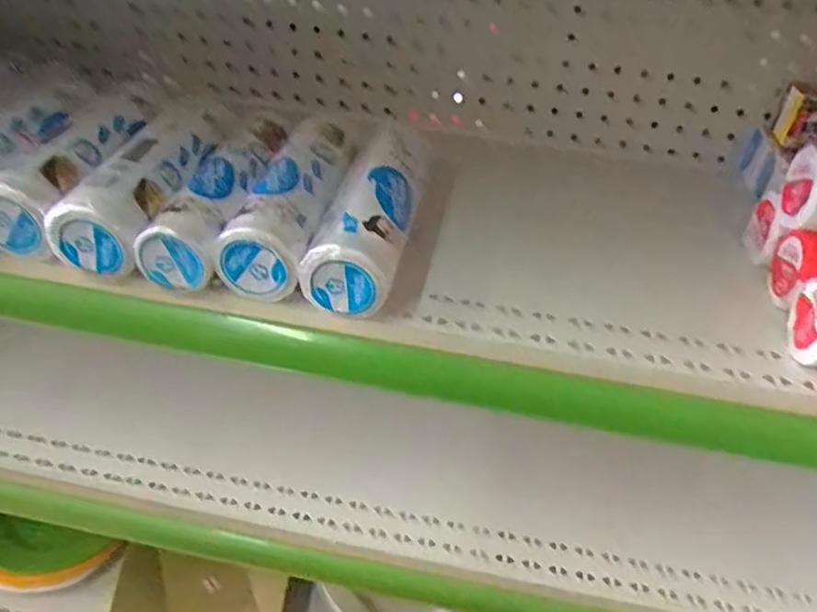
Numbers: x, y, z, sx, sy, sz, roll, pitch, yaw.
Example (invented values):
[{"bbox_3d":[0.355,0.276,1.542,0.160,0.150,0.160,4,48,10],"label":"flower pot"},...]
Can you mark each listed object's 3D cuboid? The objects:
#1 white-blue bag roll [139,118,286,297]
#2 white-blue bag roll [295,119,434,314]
[{"bbox_3d":[-0.132,-0.084,0.487,0.058,0.050,0.180,9,41,4],"label":"white-blue bag roll"},{"bbox_3d":[-0.020,-0.068,0.472,0.055,0.051,0.175,12,41,8],"label":"white-blue bag roll"}]

